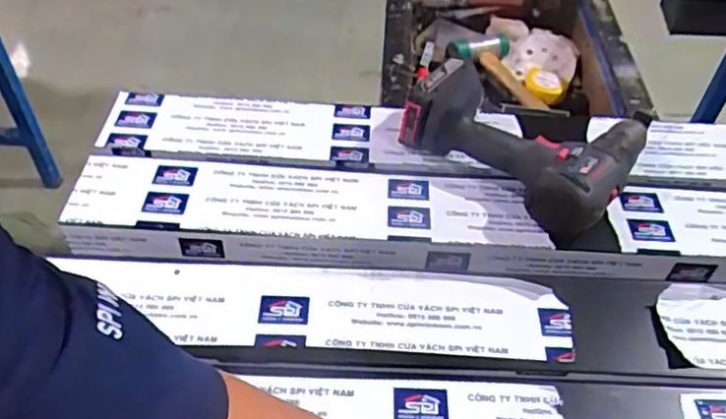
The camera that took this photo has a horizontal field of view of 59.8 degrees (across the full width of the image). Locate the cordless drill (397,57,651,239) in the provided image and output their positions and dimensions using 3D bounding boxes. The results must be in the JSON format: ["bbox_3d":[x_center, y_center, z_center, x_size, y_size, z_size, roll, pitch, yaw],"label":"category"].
[{"bbox_3d":[0.175,-0.083,0.688,0.229,0.081,0.175,27,49,21],"label":"cordless drill"}]

